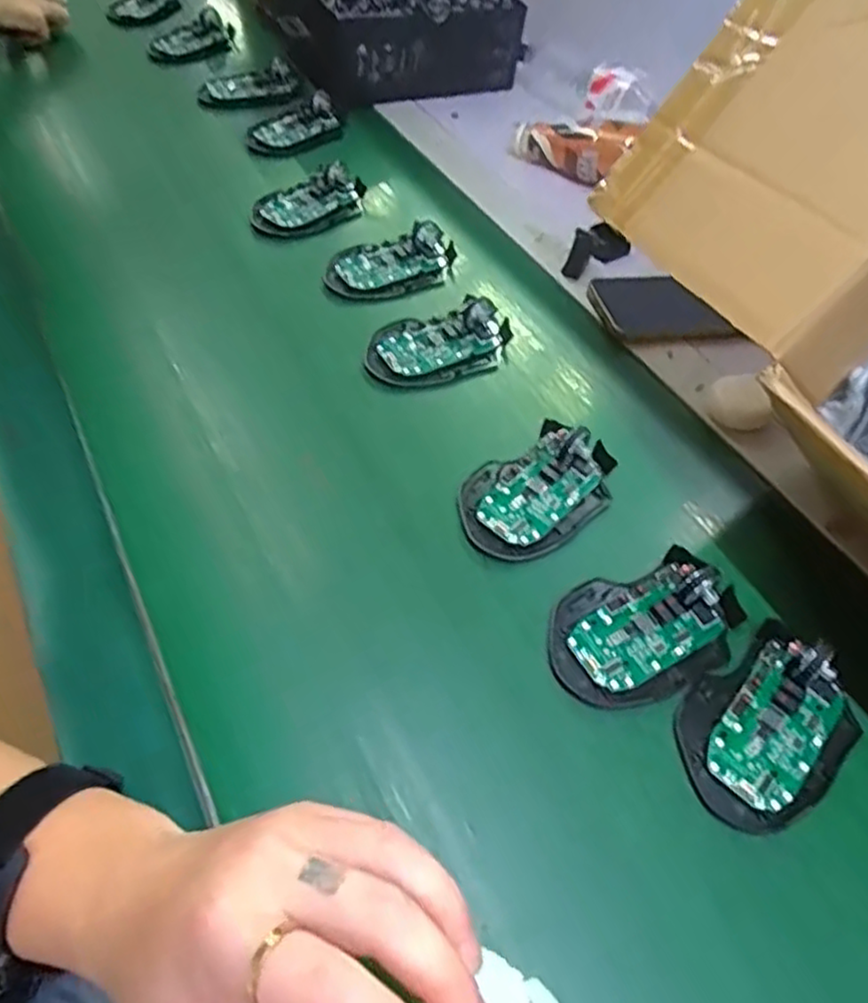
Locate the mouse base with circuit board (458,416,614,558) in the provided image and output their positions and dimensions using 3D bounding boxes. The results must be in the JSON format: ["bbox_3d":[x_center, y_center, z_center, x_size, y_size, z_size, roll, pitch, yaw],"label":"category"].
[{"bbox_3d":[0.067,-0.011,0.433,0.113,0.025,0.070,-32,62,-22],"label":"mouse base with circuit board"}]

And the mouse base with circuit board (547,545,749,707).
[{"bbox_3d":[0.118,0.066,0.374,0.113,0.025,0.072,-16,57,-13],"label":"mouse base with circuit board"}]

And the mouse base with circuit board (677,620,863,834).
[{"bbox_3d":[0.173,0.113,0.346,0.102,0.022,0.071,-33,62,-23],"label":"mouse base with circuit board"}]

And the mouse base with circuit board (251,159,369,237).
[{"bbox_3d":[-0.110,-0.272,0.617,0.110,0.023,0.060,-25,60,-19],"label":"mouse base with circuit board"}]

